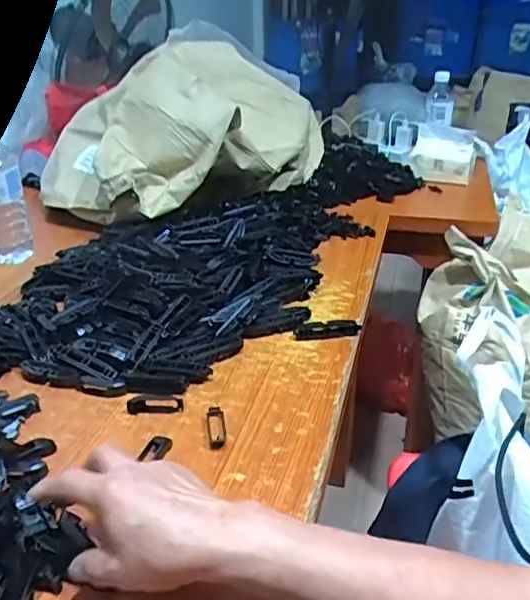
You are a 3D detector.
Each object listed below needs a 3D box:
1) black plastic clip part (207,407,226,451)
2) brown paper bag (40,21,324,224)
[{"bbox_3d":[-0.047,0.123,0.570,0.017,0.006,0.056,-3,29,-6],"label":"black plastic clip part"},{"bbox_3d":[-0.137,-0.344,1.114,0.507,0.258,0.322,-21,34,-35],"label":"brown paper bag"}]

